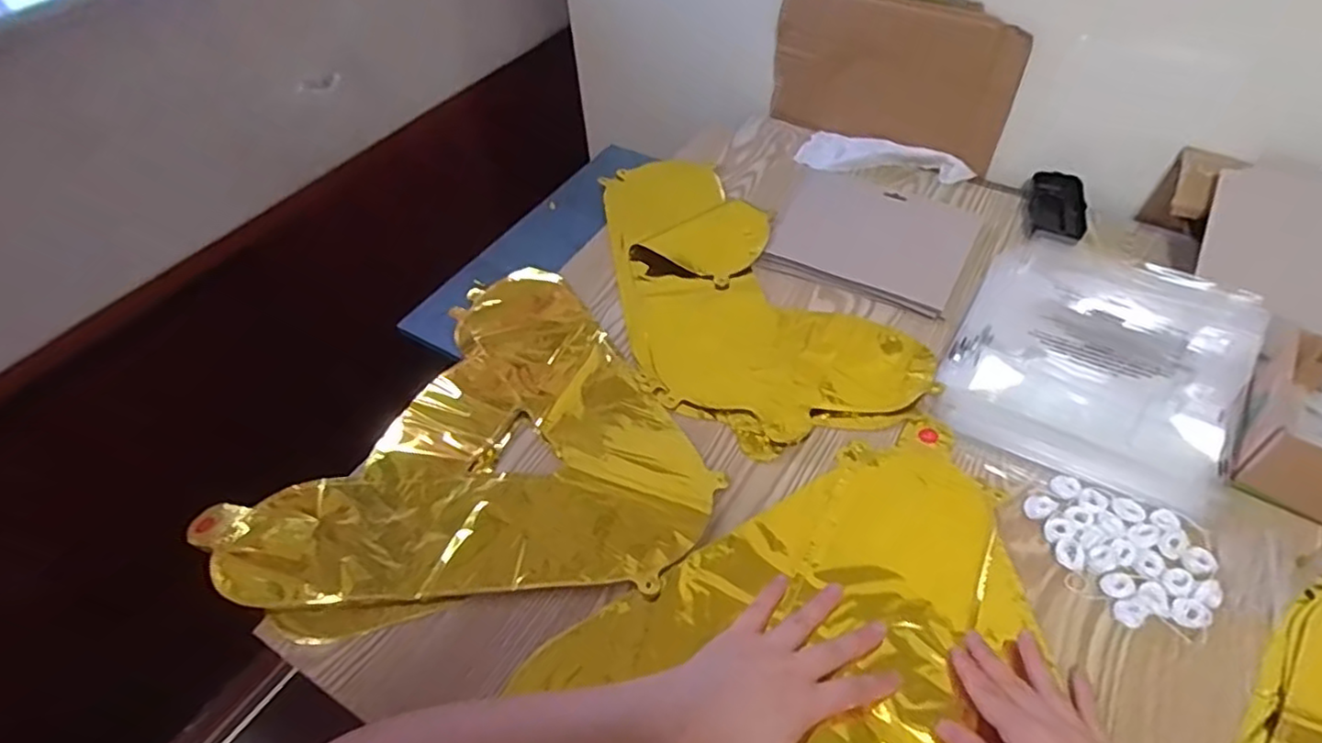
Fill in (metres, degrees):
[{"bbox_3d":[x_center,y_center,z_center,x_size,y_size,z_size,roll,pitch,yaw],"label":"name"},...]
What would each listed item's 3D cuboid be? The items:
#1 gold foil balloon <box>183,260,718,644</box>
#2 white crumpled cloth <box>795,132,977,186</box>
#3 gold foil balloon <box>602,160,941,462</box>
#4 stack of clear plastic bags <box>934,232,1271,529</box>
[{"bbox_3d":[-0.181,0.070,0.574,0.354,0.008,0.357,-27,54,-18],"label":"gold foil balloon"},{"bbox_3d":[0.263,-0.252,0.805,0.193,0.020,0.064,16,53,16],"label":"white crumpled cloth"},{"bbox_3d":[0.061,-0.095,0.702,0.227,0.016,0.422,-18,51,-12],"label":"gold foil balloon"},{"bbox_3d":[0.389,-0.019,0.607,0.218,0.022,0.270,26,56,23],"label":"stack of clear plastic bags"}]

